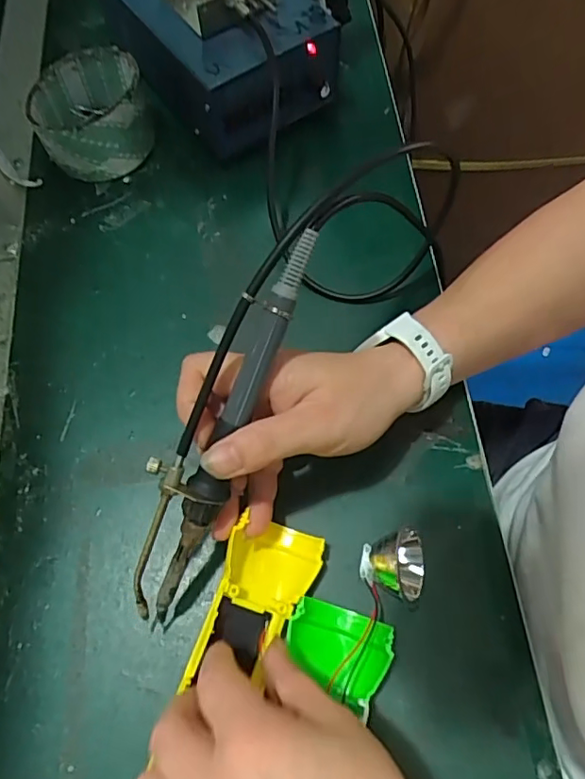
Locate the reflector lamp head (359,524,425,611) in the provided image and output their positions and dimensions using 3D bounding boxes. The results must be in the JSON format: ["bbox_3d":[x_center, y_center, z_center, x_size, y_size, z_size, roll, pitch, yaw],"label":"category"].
[{"bbox_3d":[0.055,0.096,0.305,0.033,0.027,0.038,8,68,6],"label":"reflector lamp head"}]

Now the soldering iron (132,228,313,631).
[{"bbox_3d":[-0.039,0.020,0.269,0.033,0.017,0.202,26,100,13],"label":"soldering iron"}]

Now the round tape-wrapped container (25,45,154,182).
[{"bbox_3d":[-0.154,-0.213,0.432,0.081,0.051,0.082,-1,68,2],"label":"round tape-wrapped container"}]

